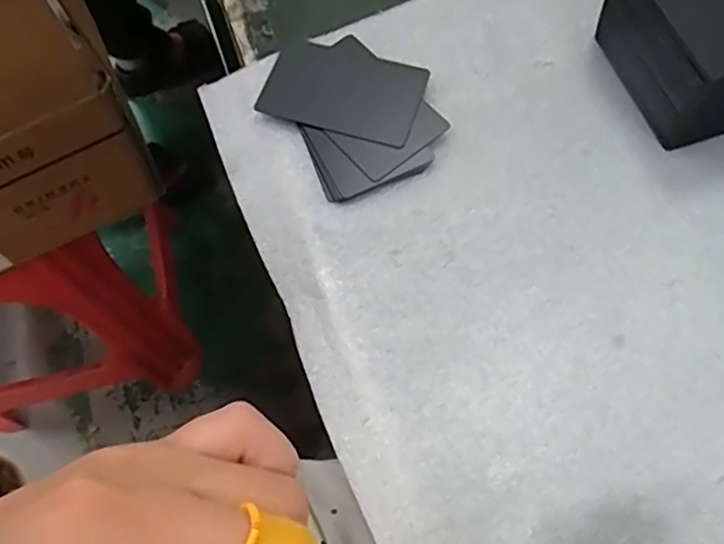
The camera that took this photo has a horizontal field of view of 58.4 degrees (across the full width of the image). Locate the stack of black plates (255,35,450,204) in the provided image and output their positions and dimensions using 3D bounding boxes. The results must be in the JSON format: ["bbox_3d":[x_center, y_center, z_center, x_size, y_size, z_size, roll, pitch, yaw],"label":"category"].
[{"bbox_3d":[-0.006,-0.090,0.351,0.080,0.006,0.106,-35,69,-12],"label":"stack of black plates"}]

